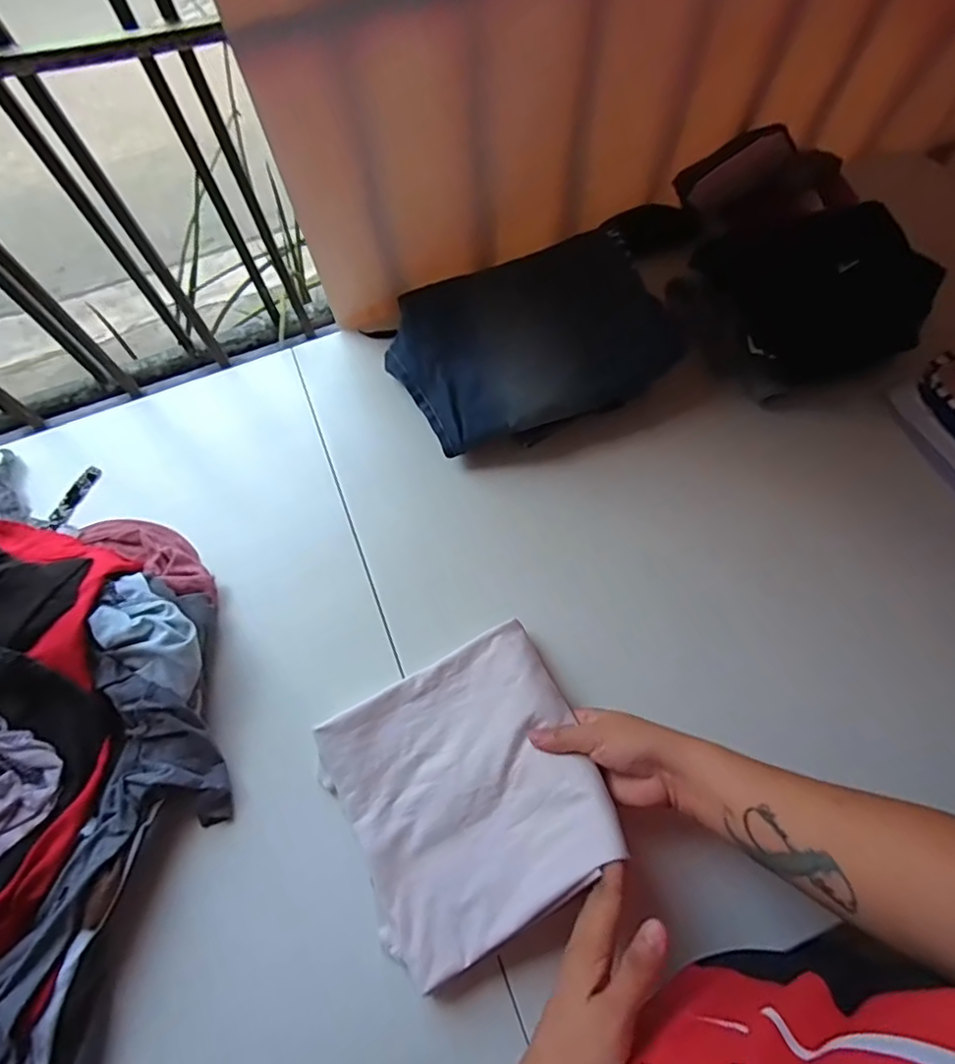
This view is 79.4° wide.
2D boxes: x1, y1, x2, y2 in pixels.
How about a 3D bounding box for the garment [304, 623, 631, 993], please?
[{"bbox_3d":[-0.013,0.216,0.485,0.214,0.032,0.215,-31,60,2],"label":"garment"}]

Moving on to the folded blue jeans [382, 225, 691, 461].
[{"bbox_3d":[0.059,-0.216,0.637,0.291,0.053,0.200,-21,68,-6],"label":"folded blue jeans"}]

